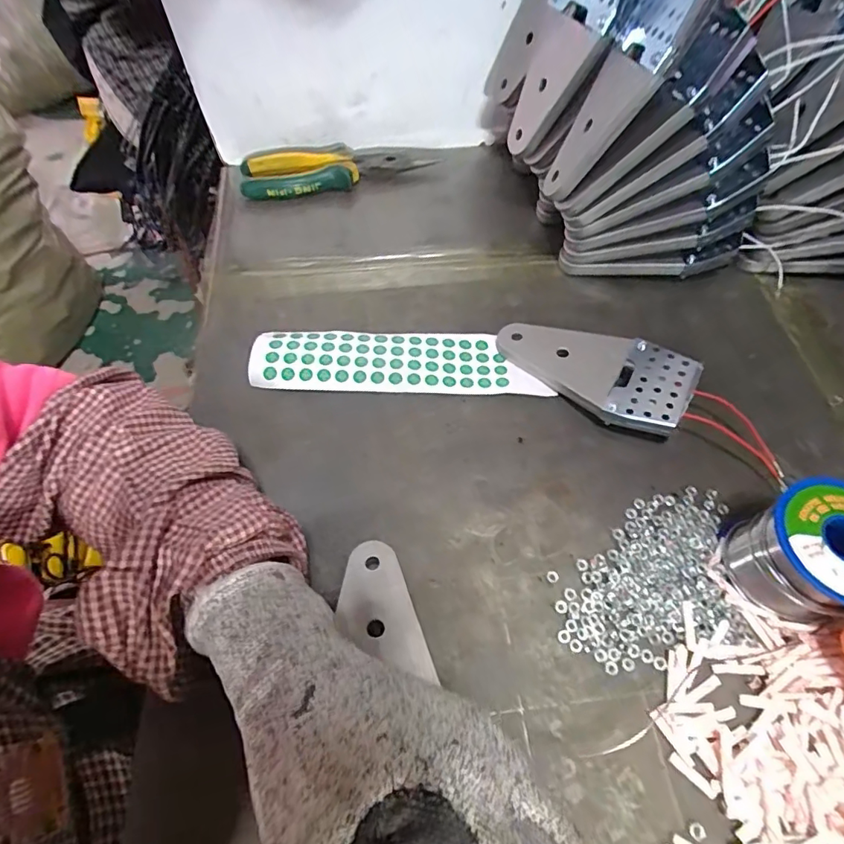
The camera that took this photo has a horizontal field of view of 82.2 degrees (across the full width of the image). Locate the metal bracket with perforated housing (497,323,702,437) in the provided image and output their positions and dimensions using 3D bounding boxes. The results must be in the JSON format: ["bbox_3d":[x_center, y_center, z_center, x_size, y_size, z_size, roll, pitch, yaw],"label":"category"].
[{"bbox_3d":[0.120,-0.039,0.349,0.133,0.028,0.065,28,63,15],"label":"metal bracket with perforated housing"}]

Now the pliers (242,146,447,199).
[{"bbox_3d":[-0.081,-0.249,0.476,0.189,0.025,0.054,-7,60,-5],"label":"pliers"}]

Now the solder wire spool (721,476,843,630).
[{"bbox_3d":[0.213,0.074,0.265,0.059,0.061,0.063,-14,61,-8],"label":"solder wire spool"}]

